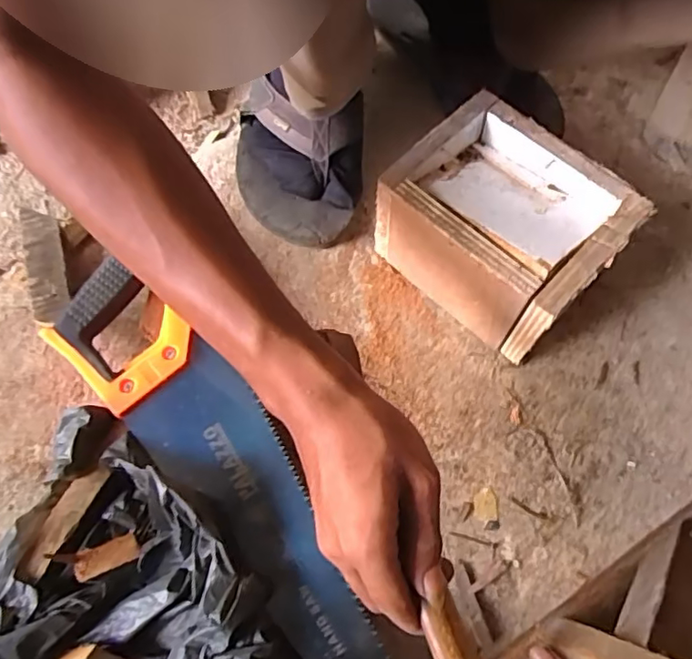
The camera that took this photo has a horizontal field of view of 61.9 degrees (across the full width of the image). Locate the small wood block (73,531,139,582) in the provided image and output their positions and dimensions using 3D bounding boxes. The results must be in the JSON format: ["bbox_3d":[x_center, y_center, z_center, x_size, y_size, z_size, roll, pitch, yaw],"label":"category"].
[{"bbox_3d":[-0.165,0.155,0.396,0.041,0.008,0.022,-15,45,-32],"label":"small wood block"}]

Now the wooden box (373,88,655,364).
[{"bbox_3d":[0.121,-0.078,0.461,0.120,0.106,0.156,-43,73,-15],"label":"wooden box"}]

